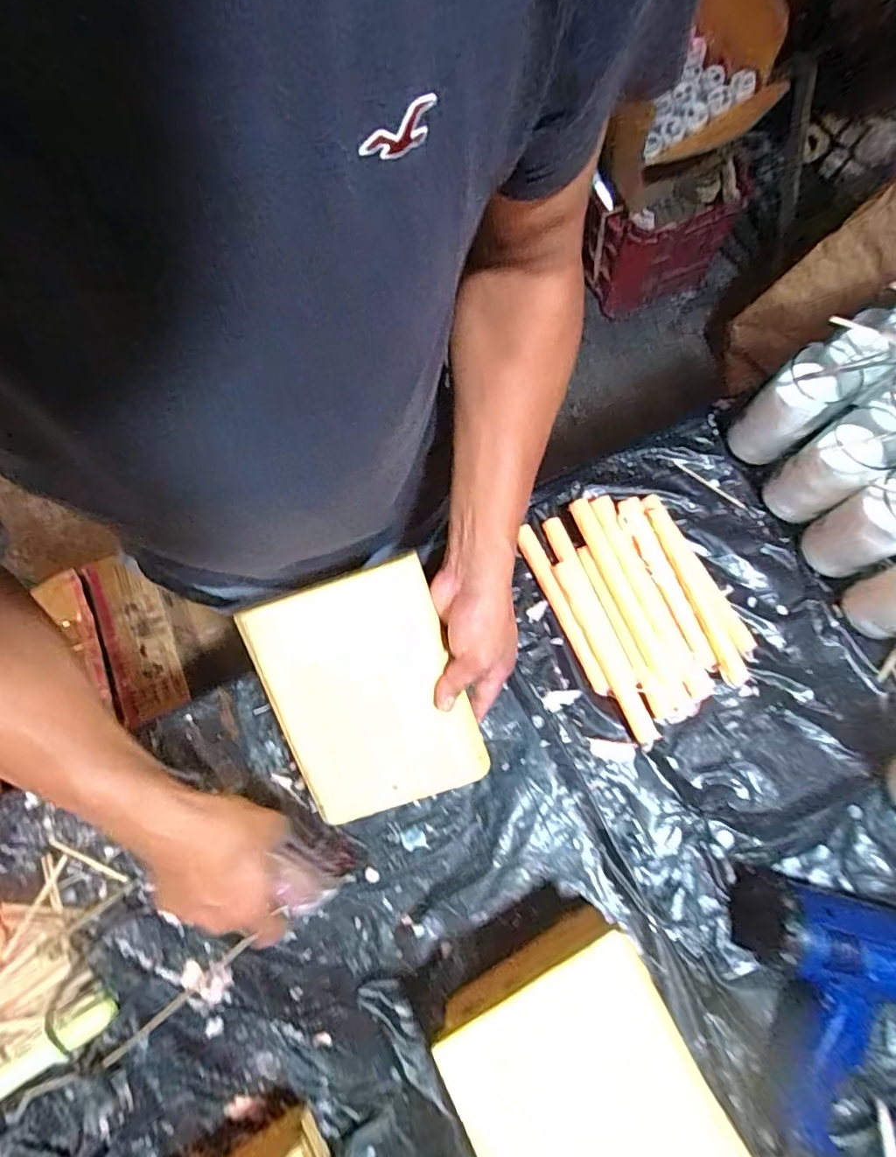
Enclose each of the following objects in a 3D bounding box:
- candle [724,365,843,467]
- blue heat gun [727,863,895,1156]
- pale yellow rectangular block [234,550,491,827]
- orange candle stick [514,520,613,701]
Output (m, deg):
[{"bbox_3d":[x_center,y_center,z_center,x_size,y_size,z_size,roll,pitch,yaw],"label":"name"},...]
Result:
[{"bbox_3d":[0.356,-0.172,0.585,0.059,0.126,0.060,0,73,0],"label":"candle"},{"bbox_3d":[0.340,0.370,0.450,0.193,0.068,0.191,14,74,5],"label":"blue heat gun"},{"bbox_3d":[-0.067,0.105,0.464,0.156,0.012,0.208,-19,102,-3],"label":"pale yellow rectangular block"},{"bbox_3d":[0.121,0.030,0.579,0.018,0.014,0.195,-23,75,-6],"label":"orange candle stick"}]

